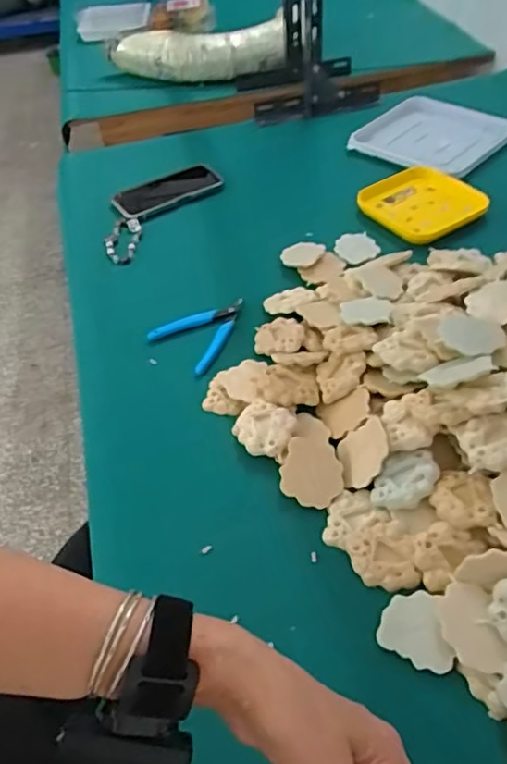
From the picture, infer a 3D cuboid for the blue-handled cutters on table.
[{"bbox_3d":[-0.055,-0.066,0.729,0.095,0.009,0.117,33,57,30],"label":"blue-handled cutters on table"}]

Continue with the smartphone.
[{"bbox_3d":[-0.137,-0.309,0.962,0.165,0.009,0.083,-28,51,-20],"label":"smartphone"}]

